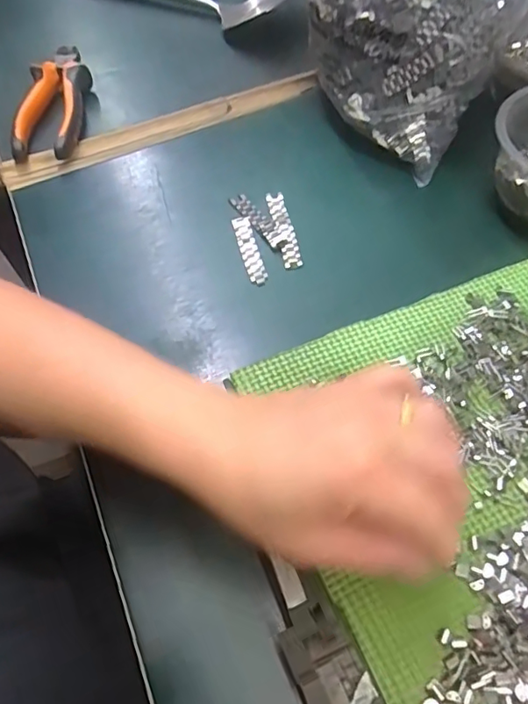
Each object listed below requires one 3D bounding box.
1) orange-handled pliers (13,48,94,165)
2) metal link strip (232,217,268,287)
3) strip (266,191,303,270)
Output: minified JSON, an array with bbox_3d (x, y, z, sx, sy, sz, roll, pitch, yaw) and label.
[{"bbox_3d":[-0.184,-0.225,0.478,0.051,0.025,0.144,-4,58,2],"label":"orange-handled pliers"},{"bbox_3d":[-0.010,-0.074,0.390,0.013,0.005,0.059,-14,59,-4],"label":"metal link strip"},{"bbox_3d":[0.015,-0.092,0.402,0.013,0.004,0.071,-12,58,-3],"label":"strip"}]

